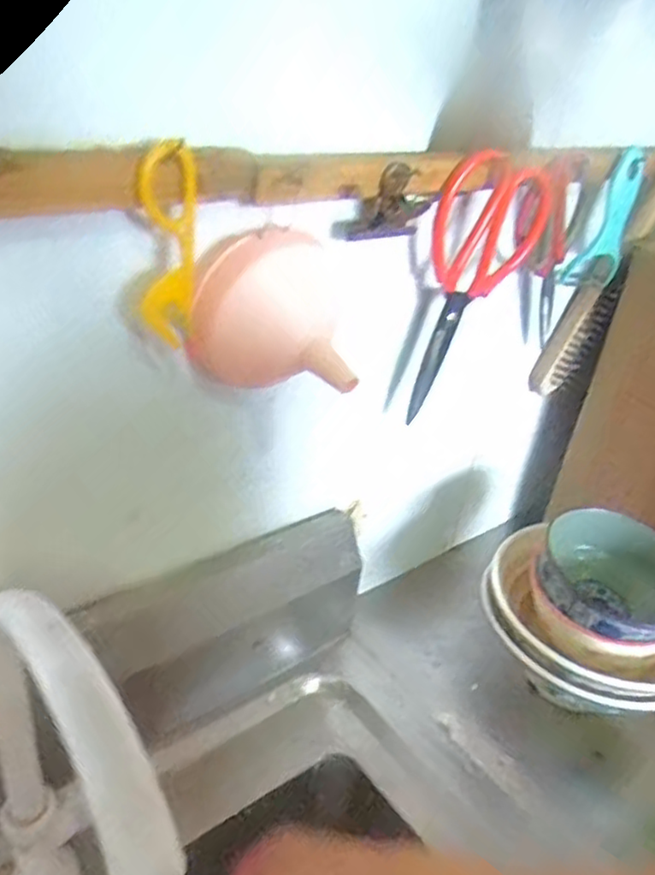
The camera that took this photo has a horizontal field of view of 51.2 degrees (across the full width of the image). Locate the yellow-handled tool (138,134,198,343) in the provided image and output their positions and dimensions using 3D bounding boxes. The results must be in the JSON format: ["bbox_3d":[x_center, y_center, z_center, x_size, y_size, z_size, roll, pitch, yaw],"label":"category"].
[{"bbox_3d":[-0.087,-0.104,0.374,0.028,0.107,0.019,3,31,-6],"label":"yellow-handled tool"}]

